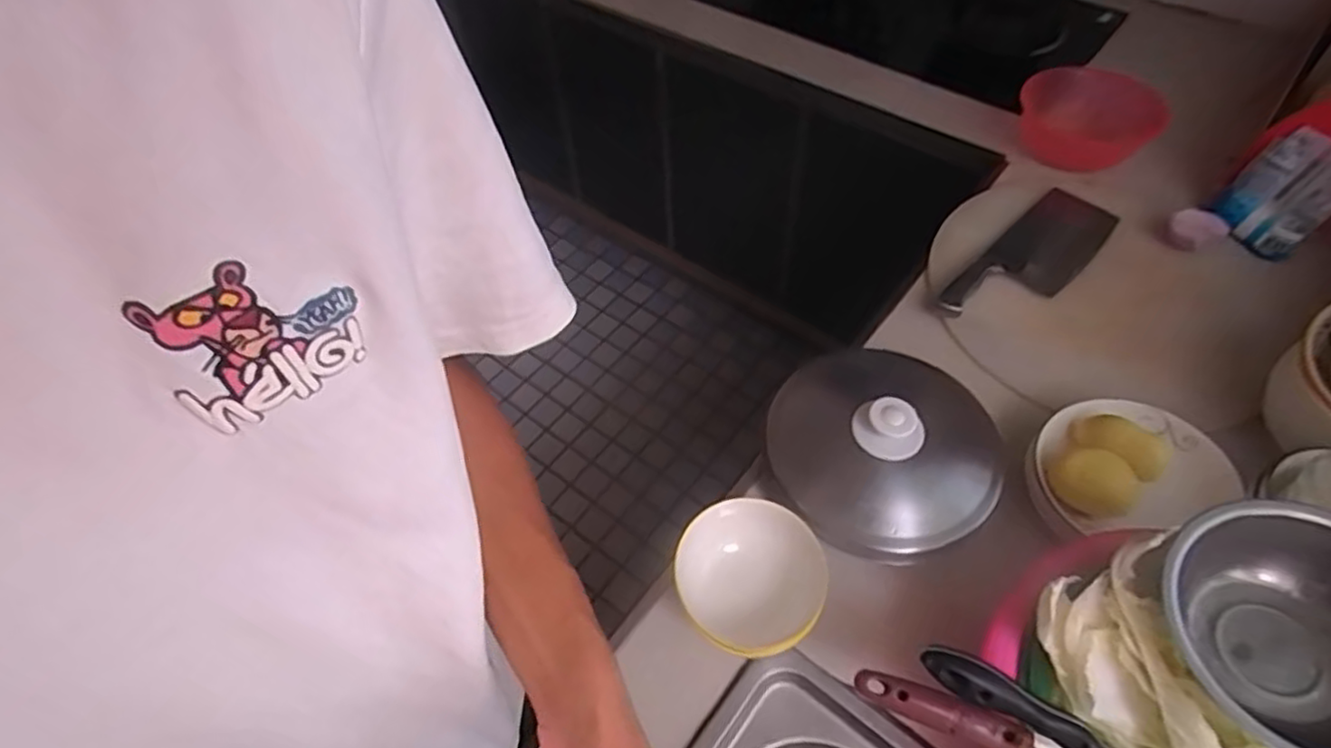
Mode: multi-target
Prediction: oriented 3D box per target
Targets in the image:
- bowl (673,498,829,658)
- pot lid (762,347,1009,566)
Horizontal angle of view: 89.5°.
[{"bbox_3d":[0.077,0.181,0.595,0.110,0.073,0.127,-24,57,-14],"label":"bowl"},{"bbox_3d":[0.220,0.068,0.669,0.214,0.078,0.225,-1,55,2],"label":"pot lid"}]

